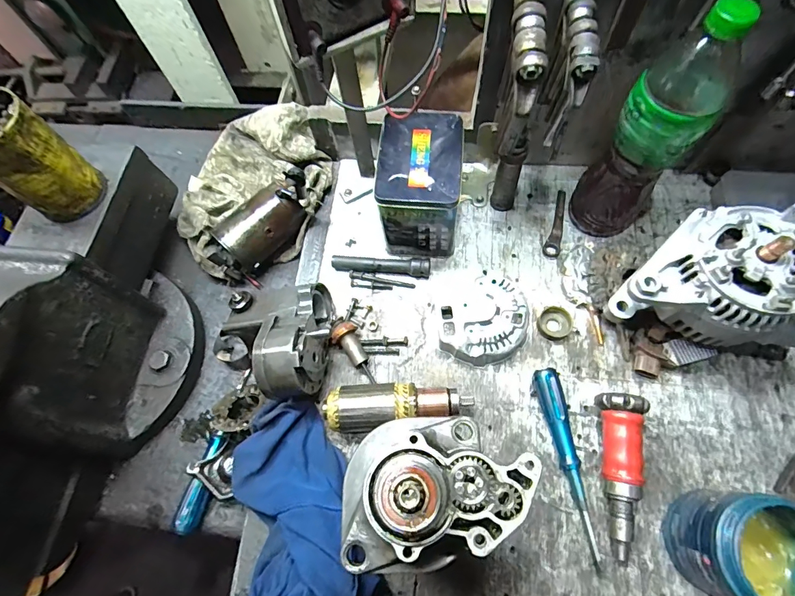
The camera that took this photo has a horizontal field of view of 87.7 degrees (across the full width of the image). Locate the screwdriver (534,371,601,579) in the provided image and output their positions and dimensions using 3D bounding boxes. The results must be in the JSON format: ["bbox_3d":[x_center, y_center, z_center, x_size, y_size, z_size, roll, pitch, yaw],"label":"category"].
[{"bbox_3d":[0.180,0.169,0.430,0.025,0.024,0.191,-10,67,-1],"label":"screwdriver"}]

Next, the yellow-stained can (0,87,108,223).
[{"bbox_3d":[-0.374,-0.141,0.420,0.080,0.111,0.074,-1,68,3],"label":"yellow-stained can"}]

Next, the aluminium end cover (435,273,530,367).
[{"bbox_3d":[0.101,0.023,0.491,0.103,0.035,0.106,12,69,8],"label":"aluminium end cover"}]

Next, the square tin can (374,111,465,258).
[{"bbox_3d":[0.029,-0.133,0.510,0.093,0.126,0.125,4,68,5],"label":"square tin can"}]

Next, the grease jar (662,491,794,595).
[{"bbox_3d":[0.306,0.222,0.359,0.091,0.098,0.082,17,68,10],"label":"grease jar"}]

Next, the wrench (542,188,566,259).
[{"bbox_3d":[0.214,-0.101,0.546,0.020,0.012,0.106,19,70,11],"label":"wrench"}]

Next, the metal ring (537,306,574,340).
[{"bbox_3d":[0.189,0.030,0.495,0.039,0.011,0.038,-1,68,3],"label":"metal ring"}]

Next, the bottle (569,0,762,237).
[{"bbox_3d":[0.259,-0.160,0.428,0.080,0.269,0.073,31,73,15],"label":"bottle"}]

